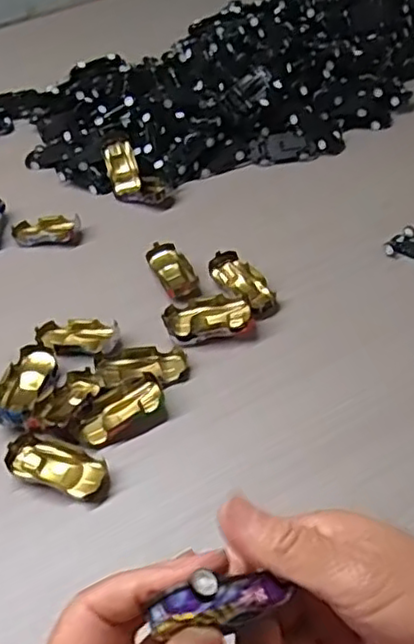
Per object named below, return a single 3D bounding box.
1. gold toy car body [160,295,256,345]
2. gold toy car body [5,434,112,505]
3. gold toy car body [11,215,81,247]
[{"bbox_3d":[0.002,-0.003,0.486,0.065,0.015,0.036,-6,45,1],"label":"gold toy car body"},{"bbox_3d":[-0.091,0.091,0.410,0.066,0.017,0.028,13,49,19],"label":"gold toy car body"},{"bbox_3d":[-0.146,-0.084,0.596,0.065,0.015,0.032,6,47,14],"label":"gold toy car body"}]

